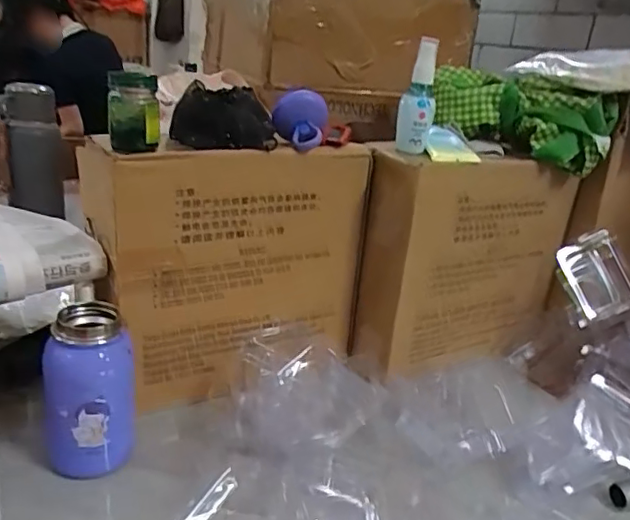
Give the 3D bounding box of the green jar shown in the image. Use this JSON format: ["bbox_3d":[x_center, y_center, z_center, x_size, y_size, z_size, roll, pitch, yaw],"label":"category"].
[{"bbox_3d":[-0.159,-0.130,0.516,0.041,0.065,0.035,0,22,-20],"label":"green jar"}]

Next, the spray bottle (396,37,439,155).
[{"bbox_3d":[0.116,-0.182,0.657,0.037,0.122,0.047,10,21,8],"label":"spray bottle"}]

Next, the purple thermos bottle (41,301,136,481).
[{"bbox_3d":[-0.199,0.118,0.520,0.072,0.143,0.064,0,22,-20],"label":"purple thermos bottle"}]

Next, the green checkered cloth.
[{"bbox_3d":[0.245,-0.175,0.721,0.210,0.090,0.073,22,25,34],"label":"green checkered cloth"}]

